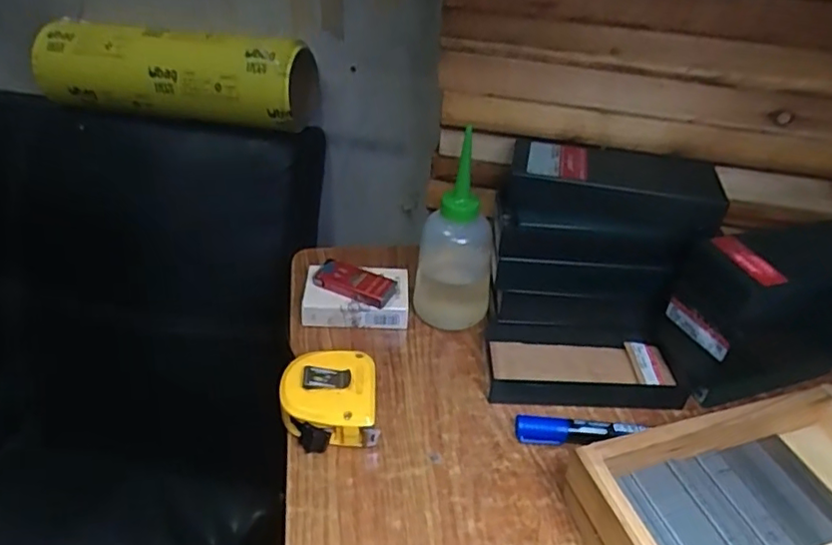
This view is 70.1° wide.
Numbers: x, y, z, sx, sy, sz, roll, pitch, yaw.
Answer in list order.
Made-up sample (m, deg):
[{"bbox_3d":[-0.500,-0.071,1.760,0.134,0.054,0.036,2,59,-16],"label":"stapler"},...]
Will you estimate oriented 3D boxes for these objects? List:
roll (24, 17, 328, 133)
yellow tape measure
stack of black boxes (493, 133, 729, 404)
[{"bbox_3d":[-0.280,-0.233,0.702,0.325,0.113,0.092,11,38,9],"label":"roll"},{"bbox_3d":[-0.061,0.089,0.421,0.065,0.035,0.070,-4,37,-5],"label":"yellow tape measure"},{"bbox_3d":[0.136,0.000,0.451,0.150,0.150,0.151,6,38,8],"label":"stack of black boxes"}]

